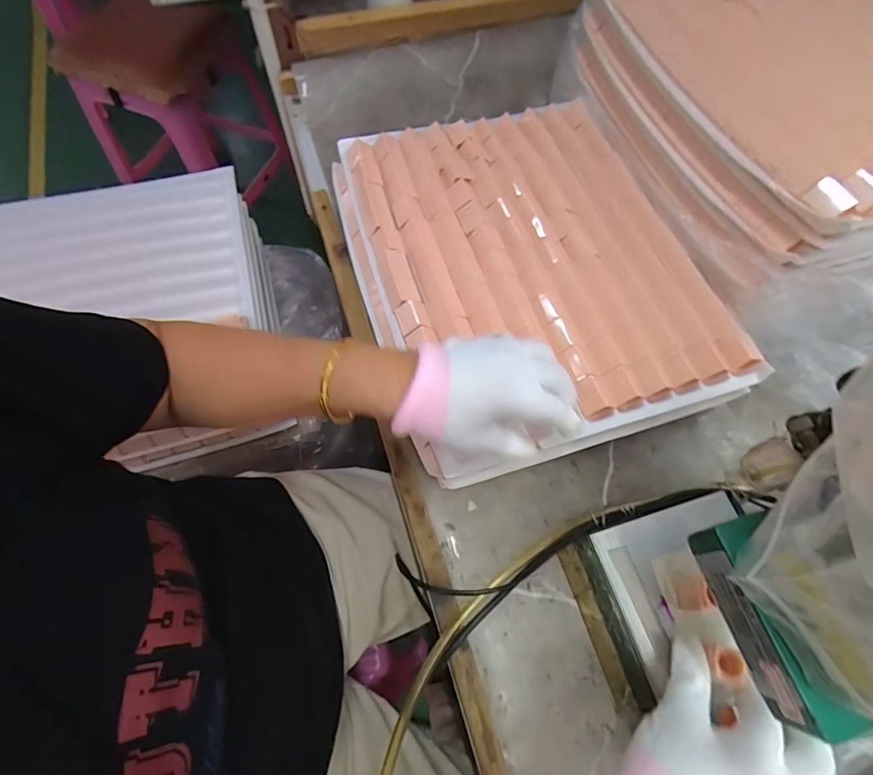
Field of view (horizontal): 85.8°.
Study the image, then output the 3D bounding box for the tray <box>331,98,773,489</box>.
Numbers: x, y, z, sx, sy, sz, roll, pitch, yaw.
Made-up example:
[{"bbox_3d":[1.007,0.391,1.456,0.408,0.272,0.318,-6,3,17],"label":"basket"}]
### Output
[{"bbox_3d":[0.084,-0.129,0.470,0.311,0.045,0.392,-17,69,-10],"label":"tray"}]

